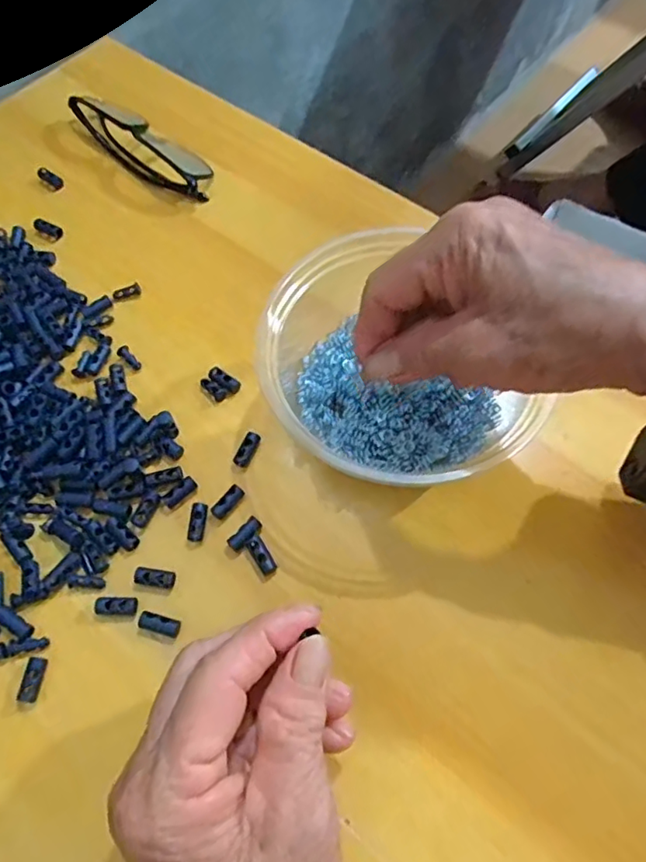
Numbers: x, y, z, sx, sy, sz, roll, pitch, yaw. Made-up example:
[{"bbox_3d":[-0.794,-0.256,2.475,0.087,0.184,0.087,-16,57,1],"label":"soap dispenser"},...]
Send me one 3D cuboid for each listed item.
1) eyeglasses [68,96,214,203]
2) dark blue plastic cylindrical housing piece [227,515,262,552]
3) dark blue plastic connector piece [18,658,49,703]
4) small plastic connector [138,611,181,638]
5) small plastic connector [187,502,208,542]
[{"bbox_3d":[-0.126,-0.203,0.395,0.130,0.022,0.038,39,71,18],"label":"eyeglasses"},{"bbox_3d":[-0.038,0.051,0.281,0.009,0.007,0.019,39,71,18],"label":"dark blue plastic cylindrical housing piece"},{"bbox_3d":[-0.129,0.111,0.254,0.009,0.004,0.019,7,64,4],"label":"dark blue plastic connector piece"},{"bbox_3d":[-0.075,0.089,0.262,0.019,0.004,0.008,13,65,7],"label":"small plastic connector"},{"bbox_3d":[-0.063,0.045,0.284,0.008,0.004,0.019,6,77,4],"label":"small plastic connector"}]

